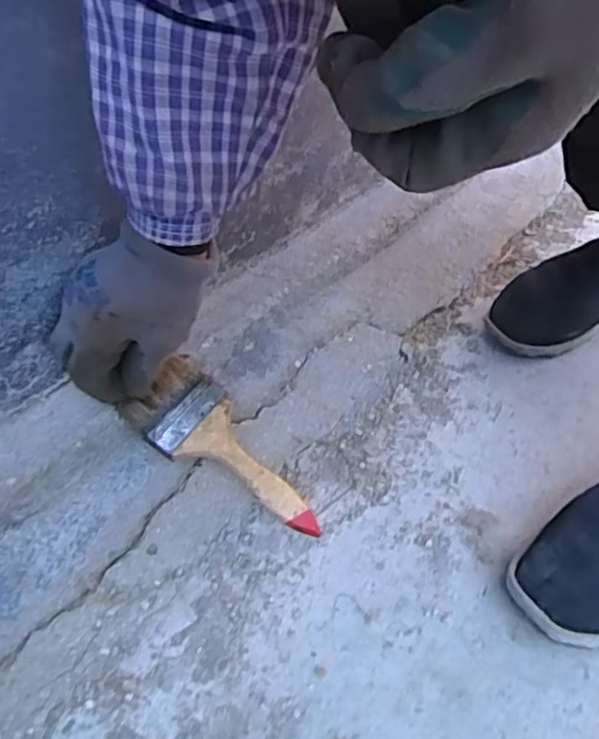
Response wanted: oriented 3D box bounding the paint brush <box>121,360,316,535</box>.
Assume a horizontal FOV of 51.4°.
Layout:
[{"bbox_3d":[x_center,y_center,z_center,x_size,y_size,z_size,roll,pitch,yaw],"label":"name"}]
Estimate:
[{"bbox_3d":[-0.059,0.071,0.495,0.068,0.014,0.173,-42,83,-19],"label":"paint brush"}]

